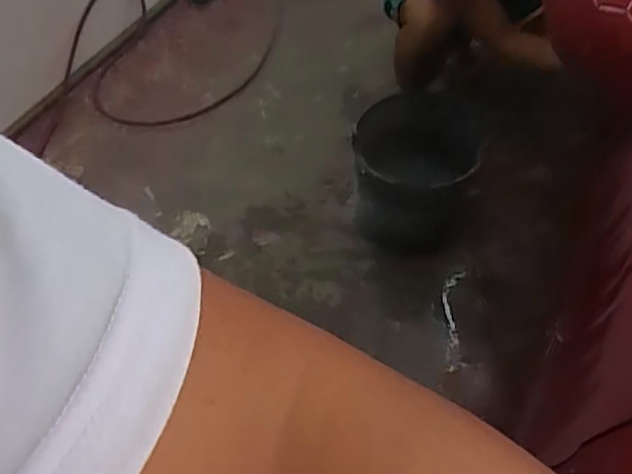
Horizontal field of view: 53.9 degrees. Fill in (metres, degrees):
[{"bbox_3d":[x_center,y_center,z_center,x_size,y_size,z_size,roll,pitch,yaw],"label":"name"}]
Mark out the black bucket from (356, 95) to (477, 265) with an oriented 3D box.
[{"bbox_3d":[0.238,-0.155,1.484,0.259,0.289,0.280,20,58,14],"label":"black bucket"}]

